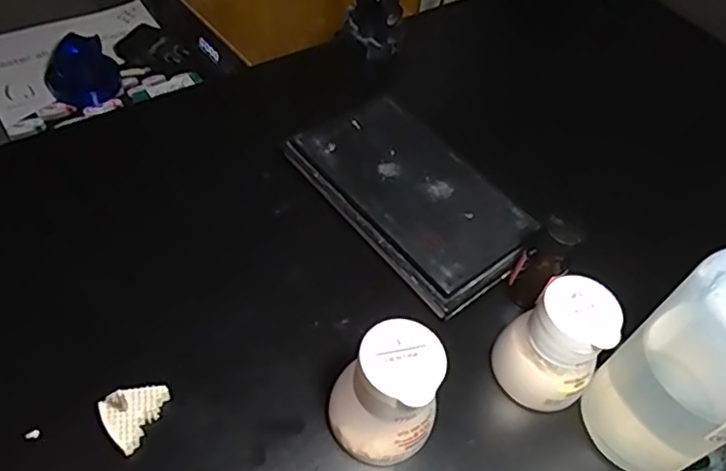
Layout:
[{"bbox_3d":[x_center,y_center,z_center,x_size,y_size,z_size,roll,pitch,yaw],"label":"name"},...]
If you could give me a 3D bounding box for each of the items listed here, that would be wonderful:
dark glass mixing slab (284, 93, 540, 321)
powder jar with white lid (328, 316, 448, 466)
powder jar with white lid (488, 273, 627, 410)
[{"bbox_3d":[0.031,-0.025,0.385,0.089,0.022,0.146,-31,63,-28],"label":"dark glass mixing slab"},{"bbox_3d":[0.011,0.072,0.281,0.044,0.059,0.041,5,52,-6],"label":"powder jar with white lid"},{"bbox_3d":[0.096,0.053,0.309,0.044,0.057,0.045,3,51,-4],"label":"powder jar with white lid"}]

